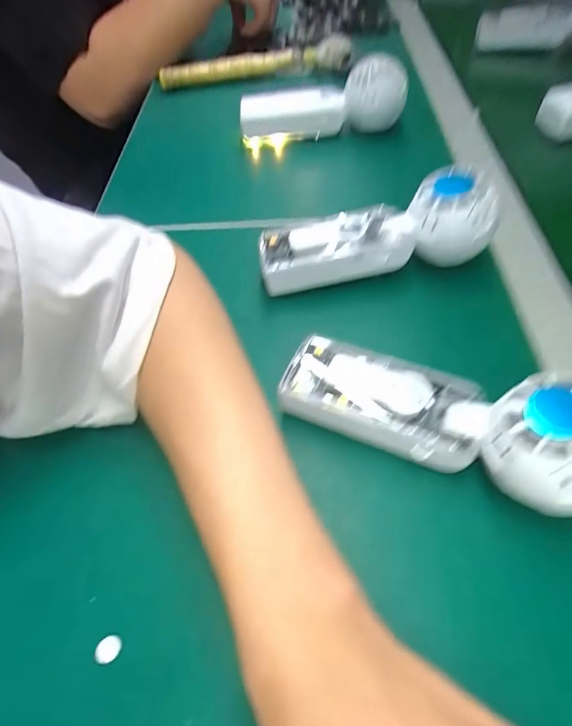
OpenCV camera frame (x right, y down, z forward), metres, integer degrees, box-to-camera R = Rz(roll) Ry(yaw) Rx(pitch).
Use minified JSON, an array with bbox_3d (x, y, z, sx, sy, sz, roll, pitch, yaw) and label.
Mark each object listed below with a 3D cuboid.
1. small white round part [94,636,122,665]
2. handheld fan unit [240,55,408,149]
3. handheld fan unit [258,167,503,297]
[{"bbox_3d":[-0.082,0.131,0.192,0.012,0.004,0.010,-33,61,-18],"label":"small white round part"},{"bbox_3d":[0.040,-0.276,0.447,0.176,0.062,0.056,-5,56,-1],"label":"handheld fan unit"},{"bbox_3d":[0.062,-0.094,0.302,0.161,0.054,0.048,-11,56,-5],"label":"handheld fan unit"}]

